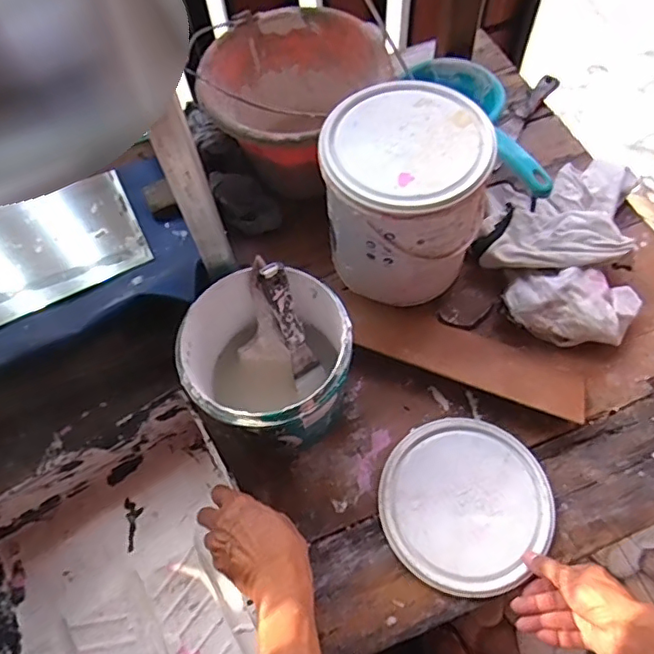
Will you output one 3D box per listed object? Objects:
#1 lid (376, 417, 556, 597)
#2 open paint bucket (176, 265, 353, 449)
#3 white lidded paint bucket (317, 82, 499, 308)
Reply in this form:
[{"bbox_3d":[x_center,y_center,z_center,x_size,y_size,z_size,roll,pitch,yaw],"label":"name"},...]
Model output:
[{"bbox_3d":[0.149,0.188,0.608,0.176,0.011,0.175,-1,62,2],"label":"lid"},{"bbox_3d":[-0.055,0.047,0.599,0.164,0.169,0.159,-3,61,6],"label":"open paint bucket"},{"bbox_3d":[0.090,-0.146,0.672,0.173,0.201,0.167,-3,61,6],"label":"white lidded paint bucket"}]

